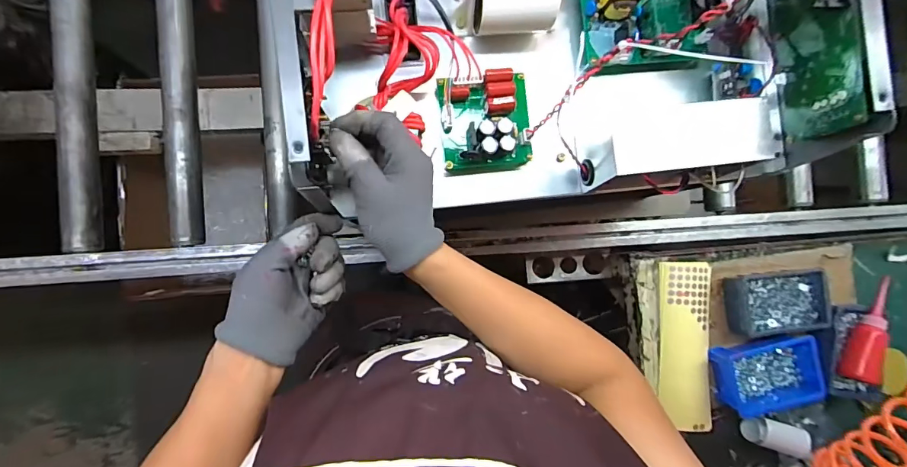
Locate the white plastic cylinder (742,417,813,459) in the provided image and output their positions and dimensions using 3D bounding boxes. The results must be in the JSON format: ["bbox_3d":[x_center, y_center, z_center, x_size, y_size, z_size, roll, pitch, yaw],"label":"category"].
[{"bbox_3d":[0.518,0.328,0.703,0.115,0.040,0.049,17,87,-6],"label":"white plastic cylinder"}]

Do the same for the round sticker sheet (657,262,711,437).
[{"bbox_3d":[0.372,0.179,0.696,0.084,0.017,0.260,0,89,-6],"label":"round sticker sheet"}]

